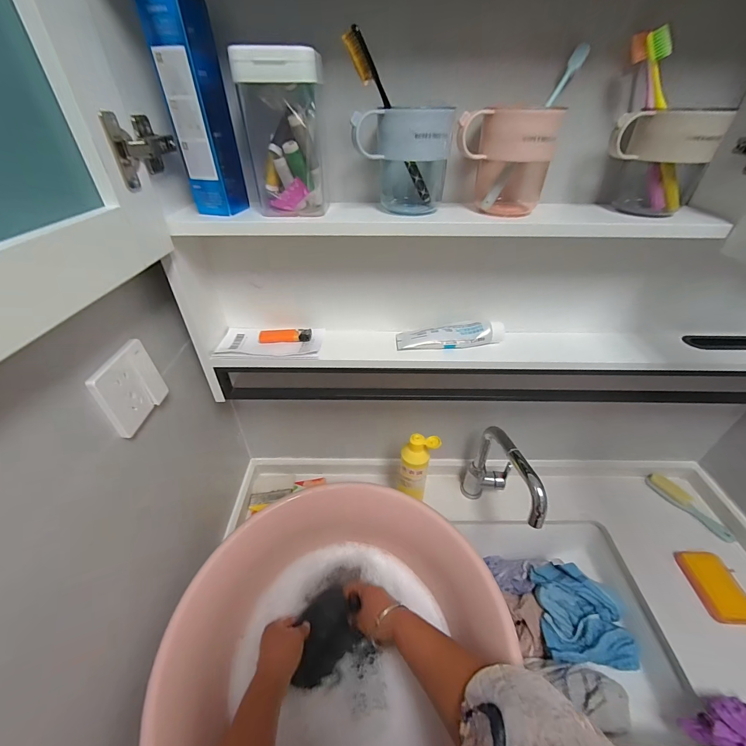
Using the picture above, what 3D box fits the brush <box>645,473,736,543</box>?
[{"bbox_3d":[0.684,0.288,0.736,0.033,0.038,0.164,-23,44,-26],"label":"brush"}]

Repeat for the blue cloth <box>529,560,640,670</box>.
[{"bbox_3d":[0.388,0.446,0.634,0.145,0.051,0.152,4,39,5],"label":"blue cloth"}]

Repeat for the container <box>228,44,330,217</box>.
[{"bbox_3d":[-0.096,-0.259,0.379,0.082,0.146,0.076,-6,39,-7],"label":"container"}]

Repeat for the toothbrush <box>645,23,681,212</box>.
[{"bbox_3d":[0.319,-0.264,0.366,0.017,0.178,0.013,-15,30,32],"label":"toothbrush"}]

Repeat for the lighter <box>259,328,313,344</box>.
[{"bbox_3d":[-0.139,-0.059,0.538,0.079,0.013,0.023,-3,39,-3],"label":"lighter"}]

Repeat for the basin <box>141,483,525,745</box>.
[{"bbox_3d":[-0.045,0.364,0.476,0.387,0.141,0.386,0,39,0],"label":"basin"}]

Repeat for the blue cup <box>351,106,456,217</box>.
[{"bbox_3d":[0.034,-0.245,0.398,0.105,0.103,0.067,3,39,4],"label":"blue cup"}]

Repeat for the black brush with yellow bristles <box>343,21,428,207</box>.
[{"bbox_3d":[0.024,-0.262,0.369,0.018,0.183,0.011,-48,50,1],"label":"black brush with yellow bristles"}]

